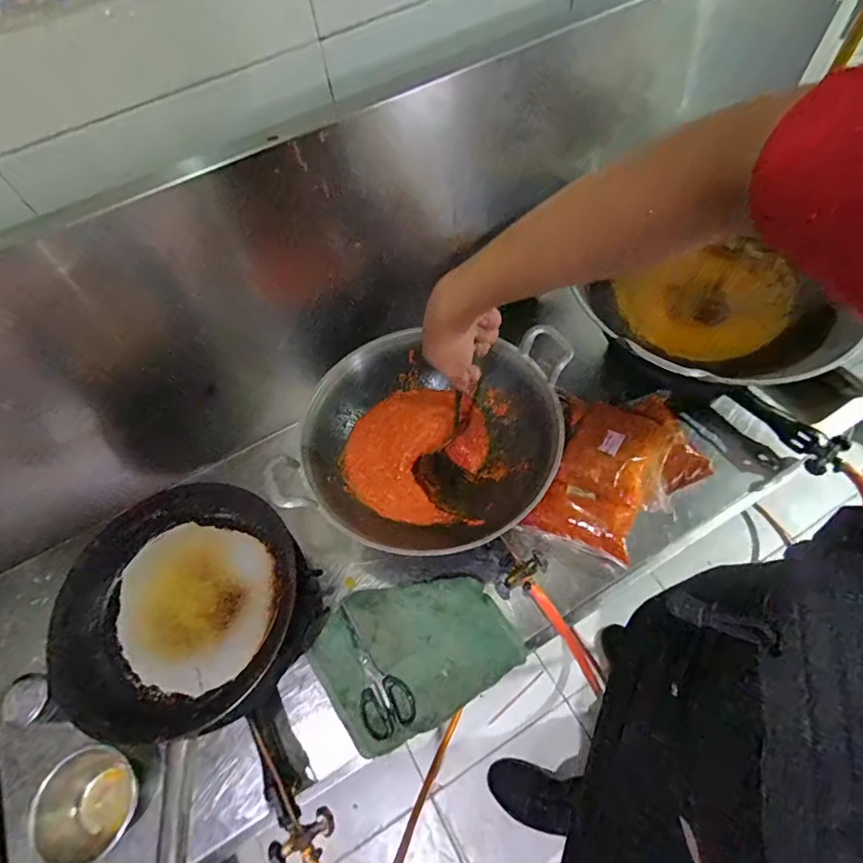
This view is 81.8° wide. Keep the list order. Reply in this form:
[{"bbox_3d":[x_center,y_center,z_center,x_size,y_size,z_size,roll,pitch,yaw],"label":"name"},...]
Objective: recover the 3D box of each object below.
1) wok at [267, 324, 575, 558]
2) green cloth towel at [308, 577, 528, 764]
[{"bbox_3d":[-0.002,0.015,0.744,0.336,0.154,0.351,17,63,15],"label":"wok"},{"bbox_3d":[-0.027,0.329,0.761,0.276,0.032,0.218,-33,73,-9],"label":"green cloth towel"}]

